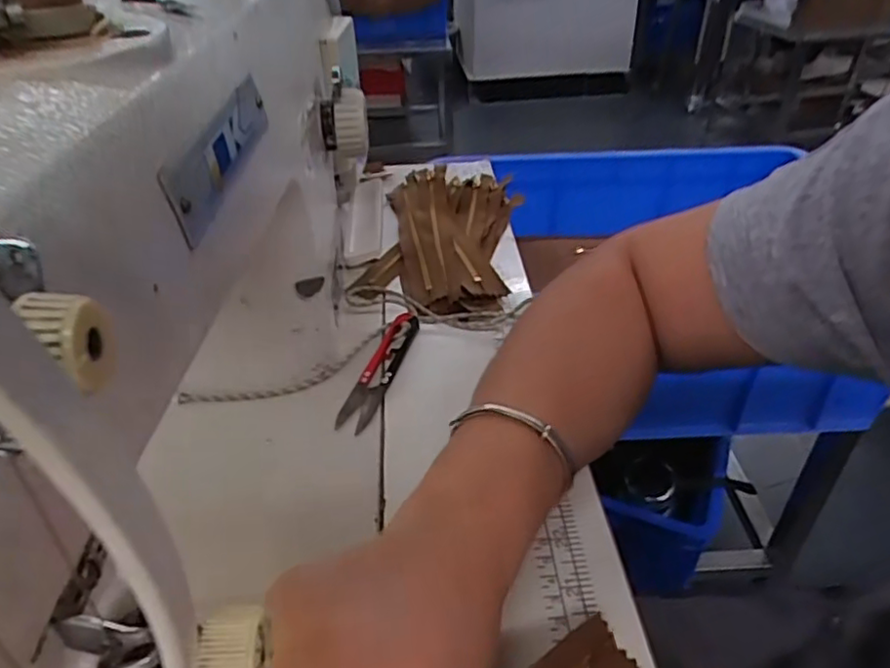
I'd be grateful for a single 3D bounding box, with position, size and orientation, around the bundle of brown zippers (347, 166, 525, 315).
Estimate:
[{"bbox_3d":[-0.002,-0.086,0.545,0.116,0.028,0.218,5,37,8],"label":"bundle of brown zippers"}]

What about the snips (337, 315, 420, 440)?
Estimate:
[{"bbox_3d":[-0.040,0.021,0.413,0.021,0.014,0.106,9,38,14],"label":"snips"}]

